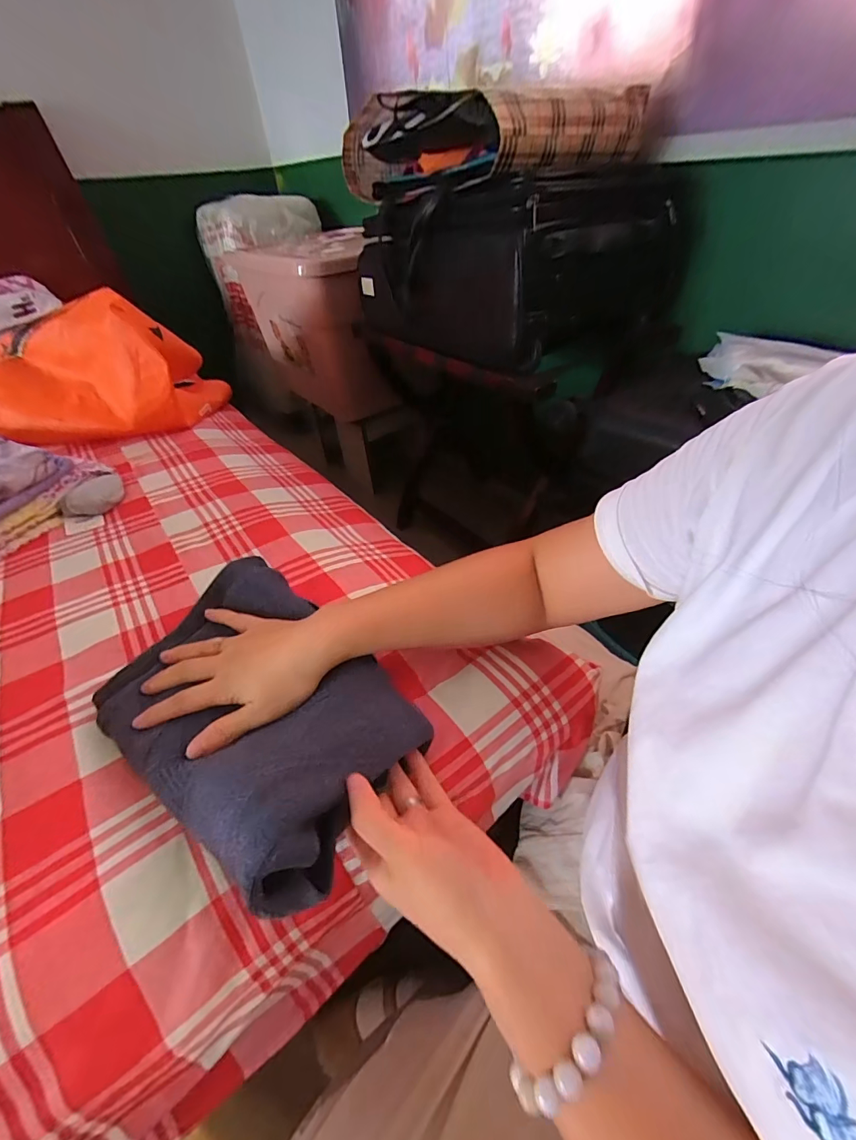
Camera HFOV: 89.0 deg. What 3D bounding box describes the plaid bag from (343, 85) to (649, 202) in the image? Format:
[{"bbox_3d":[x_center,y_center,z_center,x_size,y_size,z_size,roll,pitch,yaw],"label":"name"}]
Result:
[{"bbox_3d":[0.066,-0.751,0.765,0.313,0.108,0.519,-30,48,-24],"label":"plaid bag"}]

